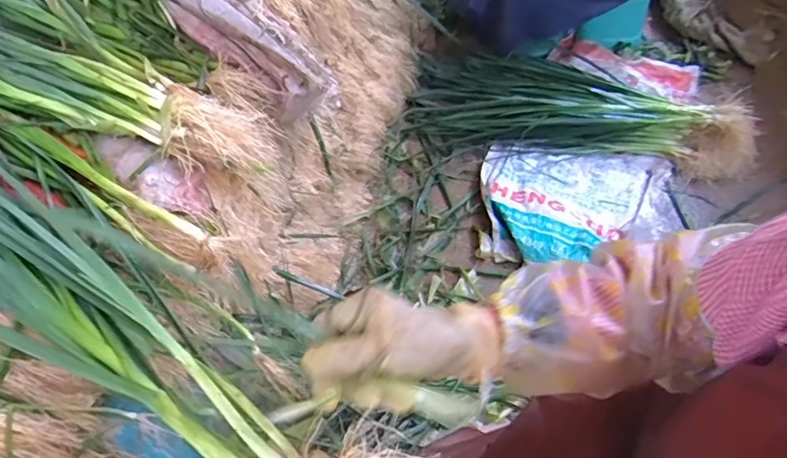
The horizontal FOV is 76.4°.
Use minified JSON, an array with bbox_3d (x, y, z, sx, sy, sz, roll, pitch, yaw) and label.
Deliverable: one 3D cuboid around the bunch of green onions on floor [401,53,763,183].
[{"bbox_3d":[0.469,-0.330,1.312,0.847,0.098,0.360,6,54,9],"label":"bunch of green onions on floor"}]

